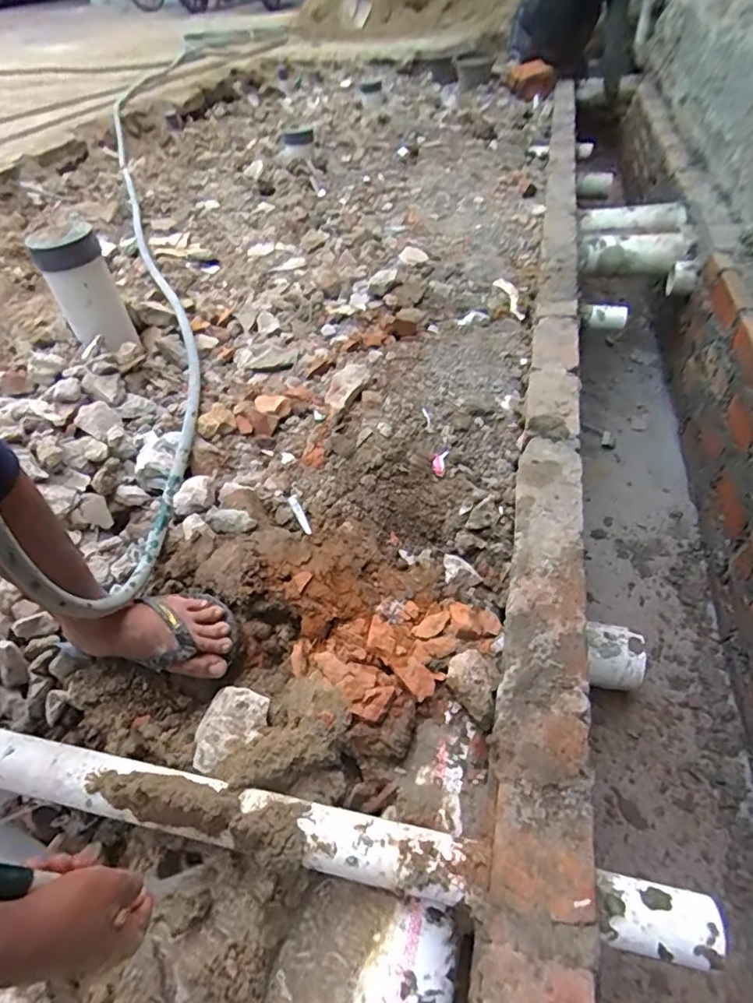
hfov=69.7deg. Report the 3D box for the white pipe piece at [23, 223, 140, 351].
[{"bbox_3d":[-0.555,-0.391,1.046,0.116,0.230,0.098,-24,49,-19],"label":"white pipe piece"}]

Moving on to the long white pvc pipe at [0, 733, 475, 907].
[{"bbox_3d":[-0.290,0.308,0.592,0.786,0.057,0.065,7,47,11],"label":"long white pvc pipe"}]

